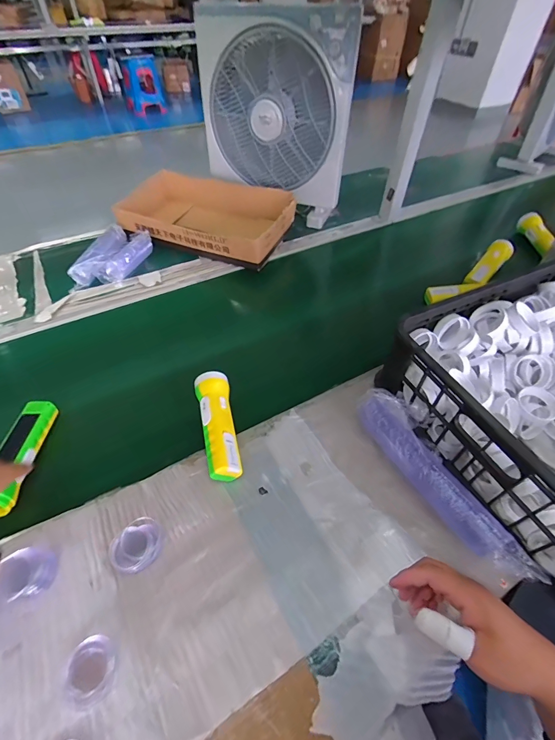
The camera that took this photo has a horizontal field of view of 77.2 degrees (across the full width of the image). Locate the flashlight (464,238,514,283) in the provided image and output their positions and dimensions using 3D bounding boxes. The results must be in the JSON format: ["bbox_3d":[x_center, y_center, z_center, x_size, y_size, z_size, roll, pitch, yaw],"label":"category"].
[{"bbox_3d":[0.490,-0.249,0.800,0.047,0.053,0.152,36,57,27],"label":"flashlight"}]

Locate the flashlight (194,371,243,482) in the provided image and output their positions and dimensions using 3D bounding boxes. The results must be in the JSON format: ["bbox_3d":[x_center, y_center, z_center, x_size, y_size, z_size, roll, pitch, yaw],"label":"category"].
[{"bbox_3d":[-0.087,0.078,0.508,0.049,0.042,0.170,-9,50,-9],"label":"flashlight"}]

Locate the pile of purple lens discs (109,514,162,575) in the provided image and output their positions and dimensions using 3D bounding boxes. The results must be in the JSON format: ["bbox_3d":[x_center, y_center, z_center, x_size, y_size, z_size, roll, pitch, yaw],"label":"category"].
[{"bbox_3d":[-0.164,0.208,0.410,0.059,0.028,0.046,-31,61,-25],"label":"pile of purple lens discs"}]

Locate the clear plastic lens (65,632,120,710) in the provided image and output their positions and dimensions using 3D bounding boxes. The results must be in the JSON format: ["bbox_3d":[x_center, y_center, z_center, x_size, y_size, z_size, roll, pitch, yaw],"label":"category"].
[{"bbox_3d":[-0.185,0.298,0.345,0.048,0.013,0.050,1,49,-1],"label":"clear plastic lens"}]

